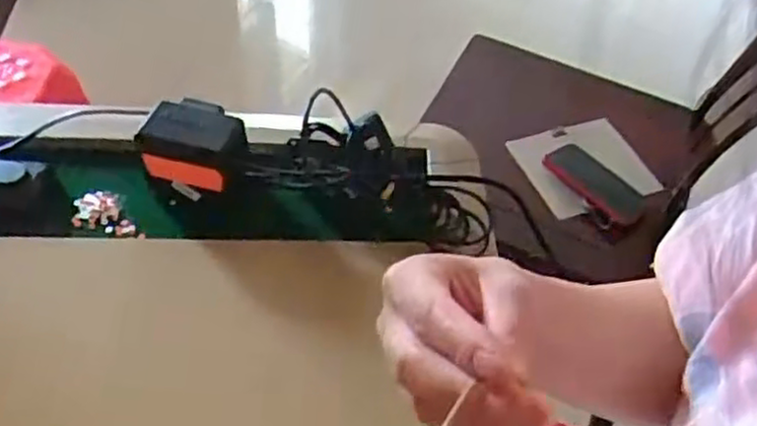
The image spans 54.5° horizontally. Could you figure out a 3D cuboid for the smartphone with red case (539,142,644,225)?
[{"bbox_3d":[0.330,-0.046,1.112,0.083,0.017,0.160,-35,59,-29],"label":"smartphone with red case"}]

